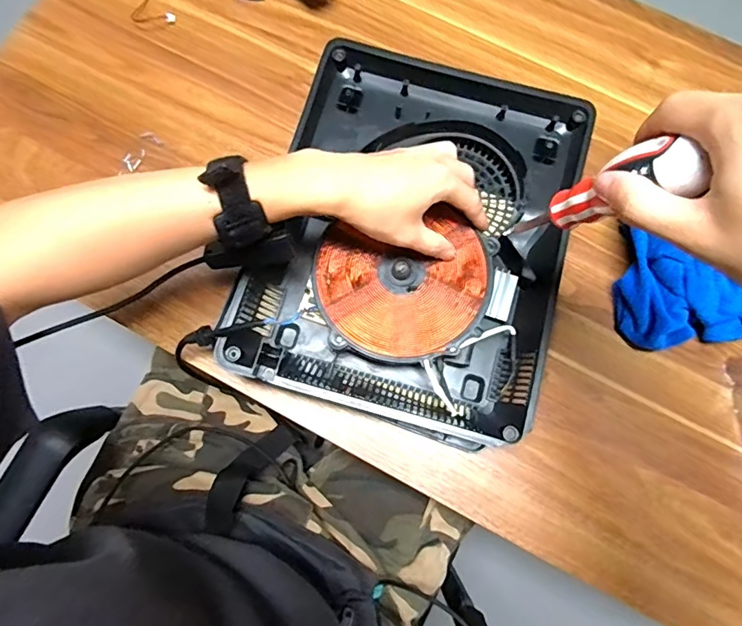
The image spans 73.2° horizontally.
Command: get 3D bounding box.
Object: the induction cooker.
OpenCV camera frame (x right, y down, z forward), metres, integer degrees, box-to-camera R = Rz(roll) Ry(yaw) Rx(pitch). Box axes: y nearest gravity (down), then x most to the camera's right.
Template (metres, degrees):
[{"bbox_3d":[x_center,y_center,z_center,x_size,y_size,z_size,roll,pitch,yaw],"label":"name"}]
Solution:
[{"bbox_3d":[0.043,-0.076,0.477,0.271,0.056,0.354,17,78,3],"label":"induction cooker"}]

